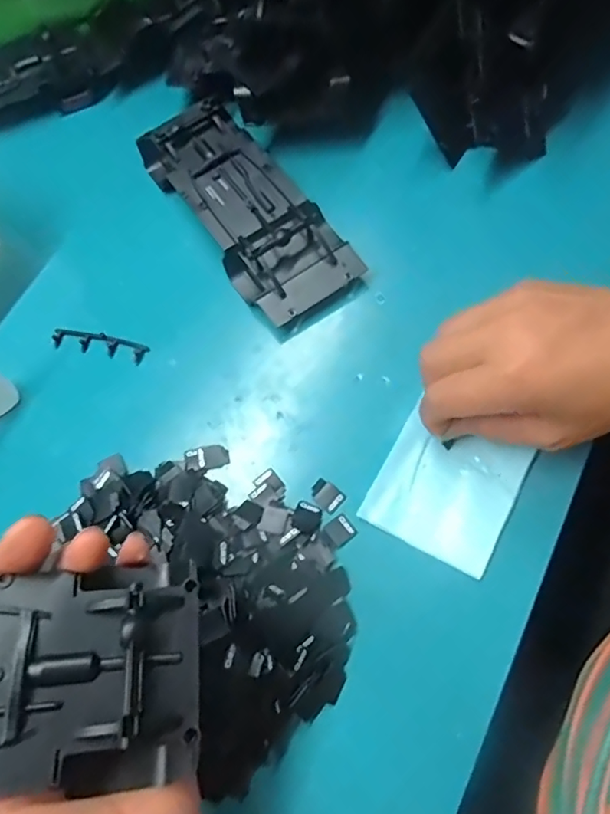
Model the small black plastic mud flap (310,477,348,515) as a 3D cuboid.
[{"bbox_3d":[0.013,0.050,0.297,0.019,0.004,0.014,41,77,17],"label":"small black plastic mud flap"}]

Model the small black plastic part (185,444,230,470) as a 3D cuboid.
[{"bbox_3d":[-0.059,0.030,0.312,0.026,0.004,0.015,-12,69,0],"label":"small black plastic part"}]

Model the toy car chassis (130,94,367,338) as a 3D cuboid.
[{"bbox_3d":[-0.041,-0.141,0.361,0.073,0.032,0.192,-34,71,-9],"label":"toy car chassis"}]

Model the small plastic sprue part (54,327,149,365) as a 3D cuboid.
[{"bbox_3d":[-0.137,-0.043,0.347,0.068,0.006,0.015,13,71,9],"label":"small plastic sprue part"}]

